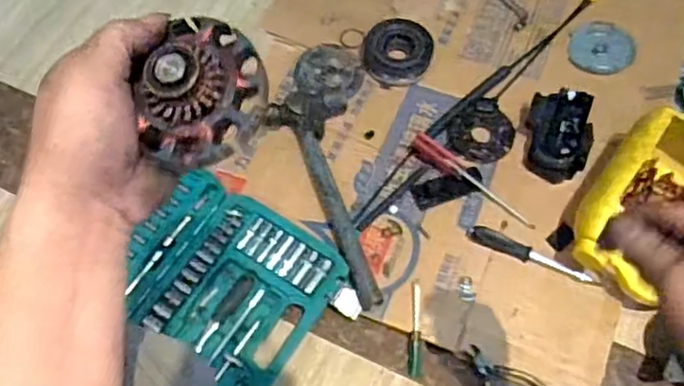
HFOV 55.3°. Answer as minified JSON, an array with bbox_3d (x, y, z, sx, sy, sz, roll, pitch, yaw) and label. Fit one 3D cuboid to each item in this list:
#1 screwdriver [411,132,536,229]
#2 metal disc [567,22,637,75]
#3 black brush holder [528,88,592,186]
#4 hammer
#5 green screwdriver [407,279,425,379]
[{"bbox_3d":[0.176,-0.018,0.884,0.198,0.022,0.028,37,69,18],"label":"screwdriver"},{"bbox_3d":[0.394,-0.222,0.986,0.093,0.011,0.098,0,62,0],"label":"metal disc"},{"bbox_3d":[0.292,-0.079,0.878,0.079,0.064,0.119,6,63,3],"label":"black brush holder"},{"bbox_3d":[-0.018,0.004,0.873,0.112,0.042,0.324,-14,63,-7],"label":"hammer"},{"bbox_3d":[0.091,0.168,0.810,0.020,0.015,0.119,1,63,1],"label":"green screwdriver"}]

